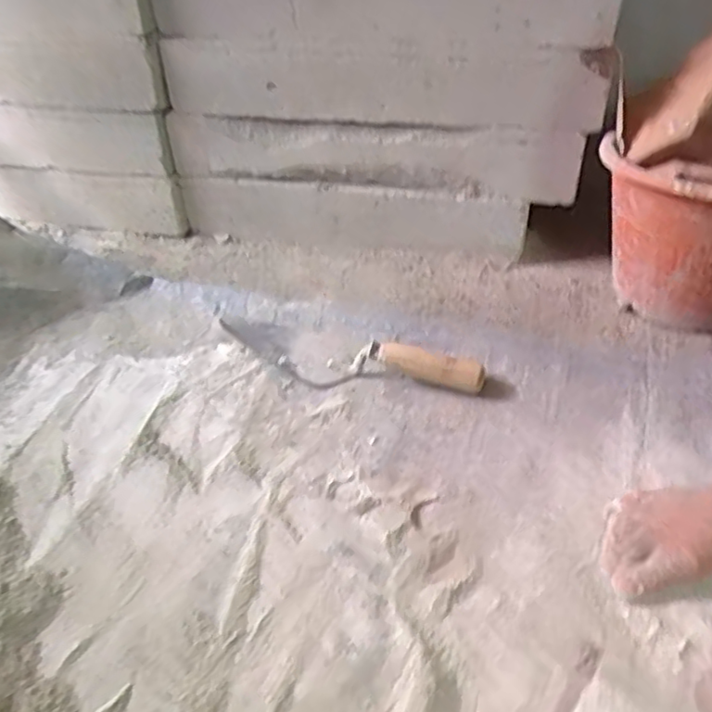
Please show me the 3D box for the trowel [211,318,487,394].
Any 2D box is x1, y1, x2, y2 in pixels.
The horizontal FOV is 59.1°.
[{"bbox_3d":[-0.010,-0.001,0.734,0.311,0.040,0.094,13,42,18],"label":"trowel"}]

